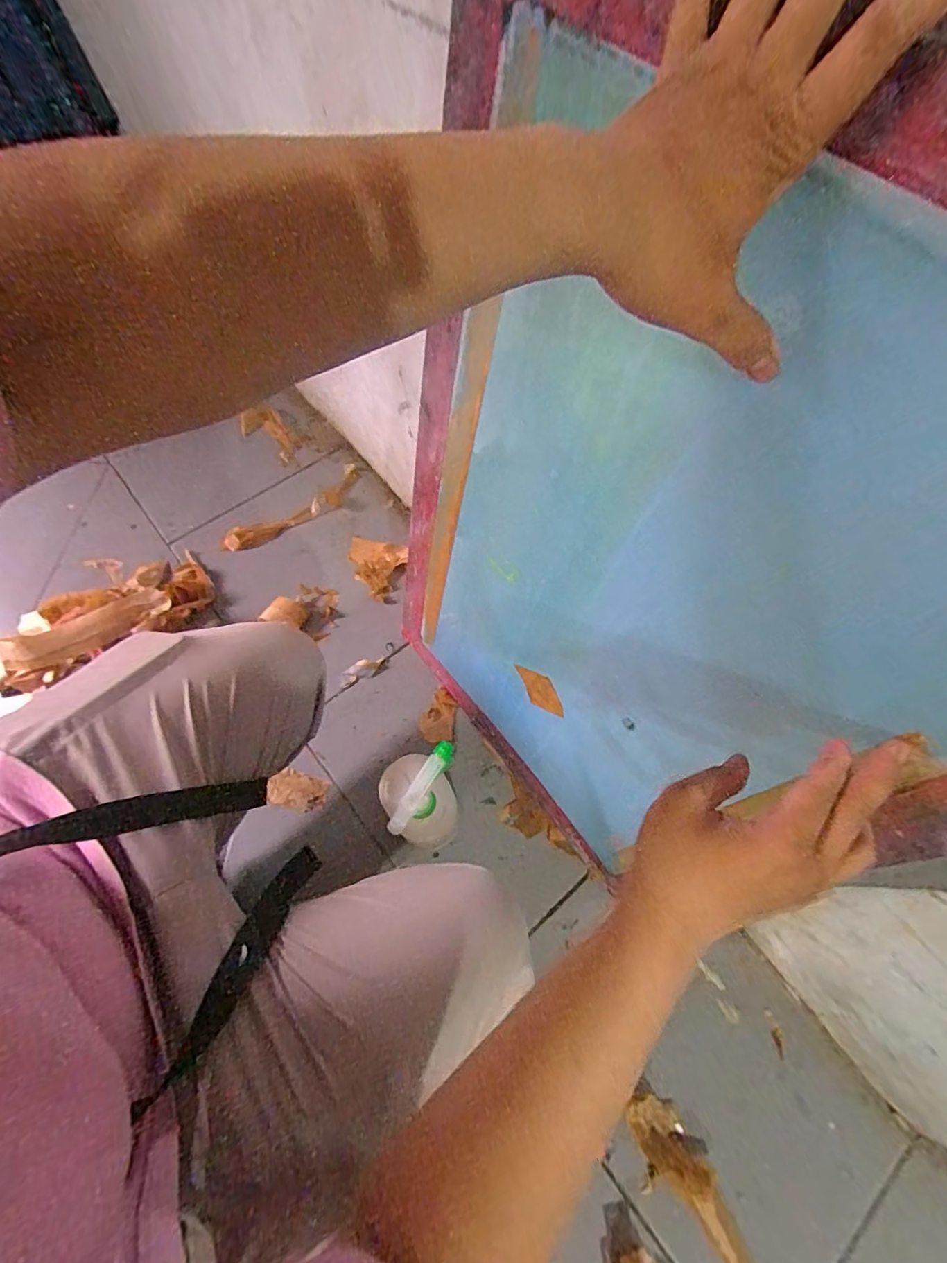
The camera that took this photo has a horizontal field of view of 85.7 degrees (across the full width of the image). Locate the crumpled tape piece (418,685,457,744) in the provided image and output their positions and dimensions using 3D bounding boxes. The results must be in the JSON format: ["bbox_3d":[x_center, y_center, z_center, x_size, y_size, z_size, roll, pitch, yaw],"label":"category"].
[{"bbox_3d":[-0.051,0.121,0.738,0.049,0.006,0.079,8,64,2],"label":"crumpled tape piece"}]

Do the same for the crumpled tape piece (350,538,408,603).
[{"bbox_3d":[-0.165,-0.108,0.838,0.104,0.021,0.108,13,64,4],"label":"crumpled tape piece"}]

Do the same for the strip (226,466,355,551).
[{"bbox_3d":[-0.304,-0.206,0.883,0.260,0.019,0.056,-37,71,-18],"label":"strip"}]

